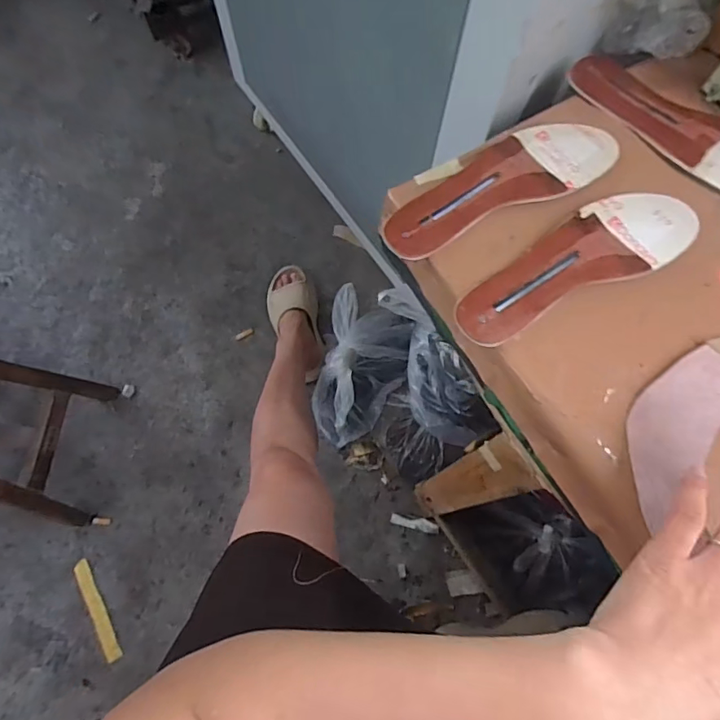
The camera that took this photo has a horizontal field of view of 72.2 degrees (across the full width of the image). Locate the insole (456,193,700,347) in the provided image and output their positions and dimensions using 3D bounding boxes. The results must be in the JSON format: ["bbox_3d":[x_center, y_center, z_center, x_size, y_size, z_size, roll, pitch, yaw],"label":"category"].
[{"bbox_3d":[0.181,-0.085,0.417,0.226,0.009,0.072,-24,75,-6],"label":"insole"}]

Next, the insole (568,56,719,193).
[{"bbox_3d":[0.300,-0.218,0.460,0.232,0.011,0.083,38,74,11],"label":"insole"}]

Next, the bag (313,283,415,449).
[{"bbox_3d":[0.006,0.013,1.031,0.171,0.204,0.314,12,71,3],"label":"bag"}]

